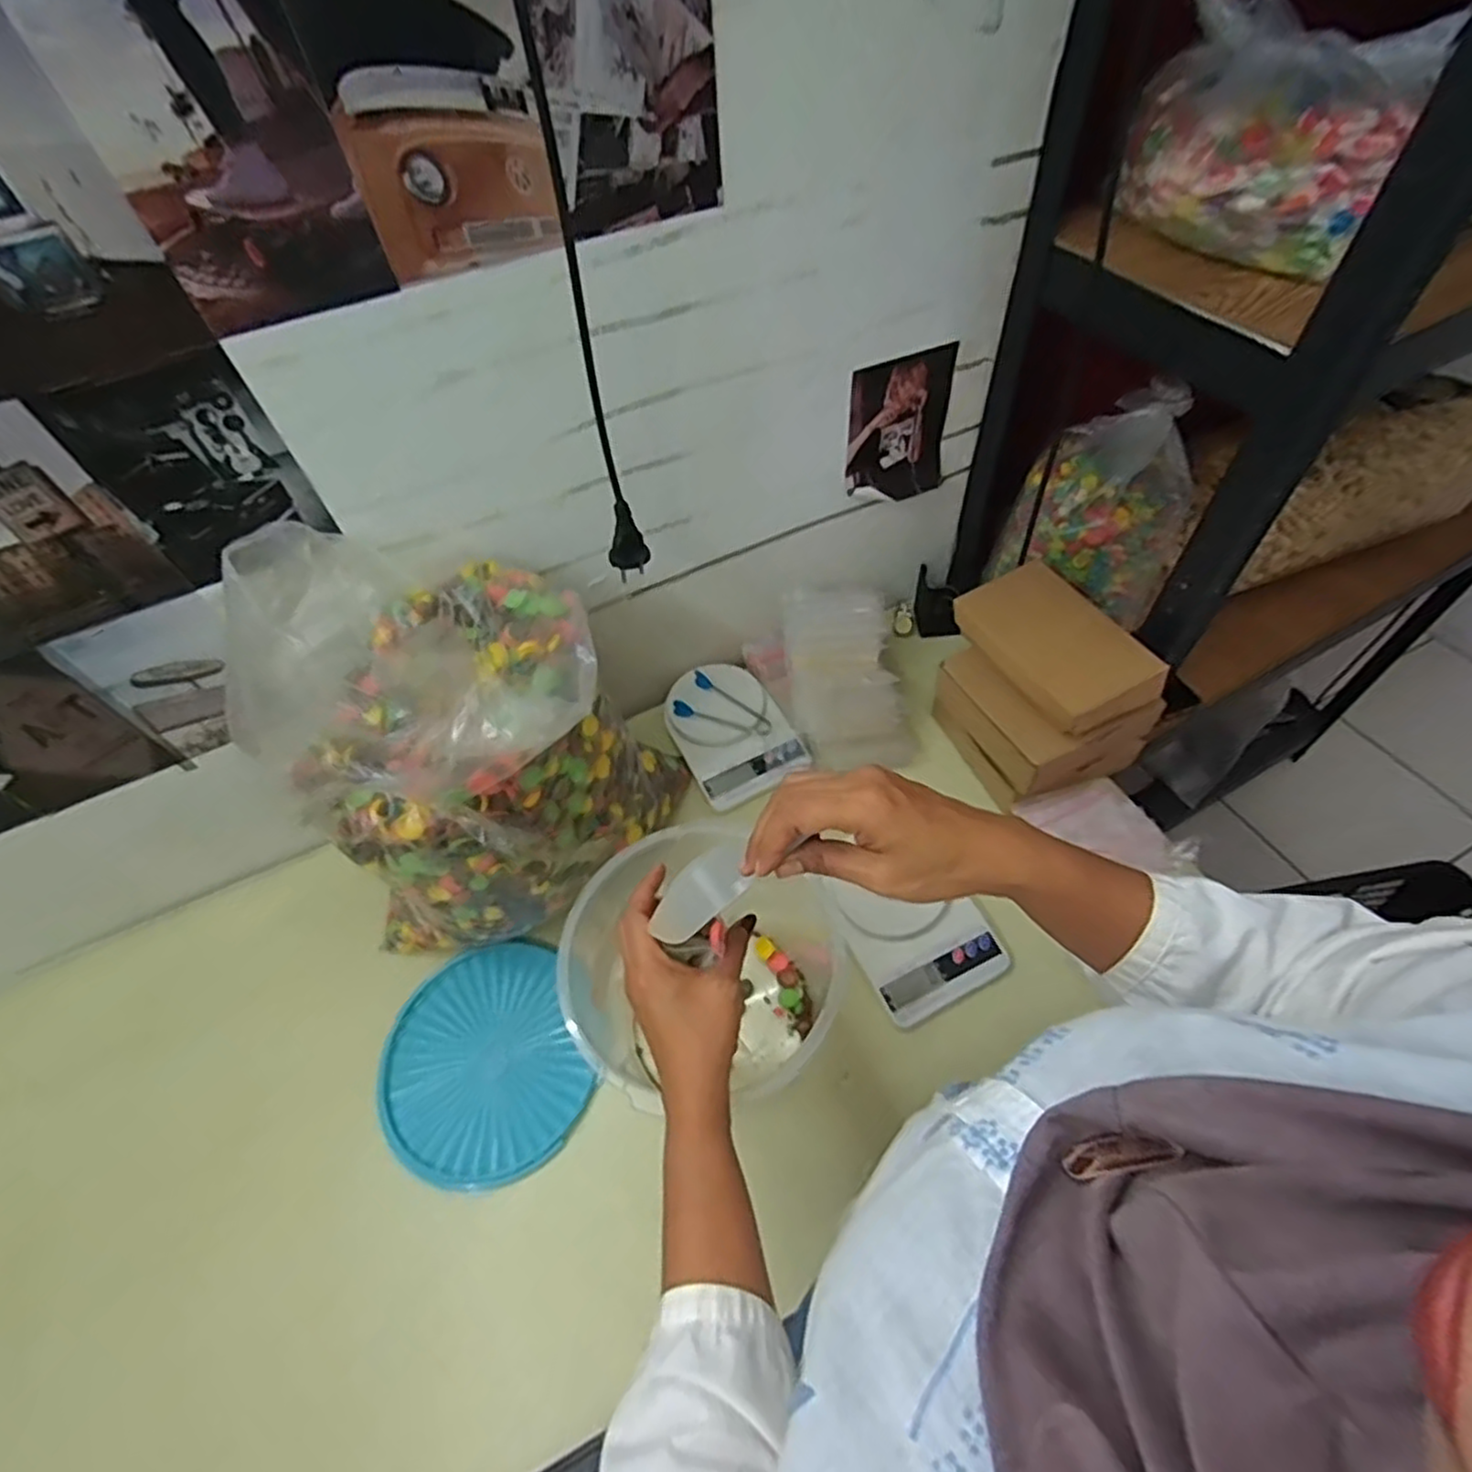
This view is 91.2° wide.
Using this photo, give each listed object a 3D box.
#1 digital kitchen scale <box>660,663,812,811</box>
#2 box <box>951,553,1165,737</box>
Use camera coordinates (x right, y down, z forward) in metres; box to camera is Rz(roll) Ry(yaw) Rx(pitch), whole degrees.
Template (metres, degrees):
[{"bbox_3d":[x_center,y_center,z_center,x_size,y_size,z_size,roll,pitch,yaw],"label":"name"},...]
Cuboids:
[{"bbox_3d":[-0.005,-0.008,0.828,0.126,0.041,0.166,-25,57,-13],"label":"digital kitchen scale"},{"bbox_3d":[0.314,-0.091,0.711,0.109,0.042,0.180,-25,57,-12],"label":"box"}]

